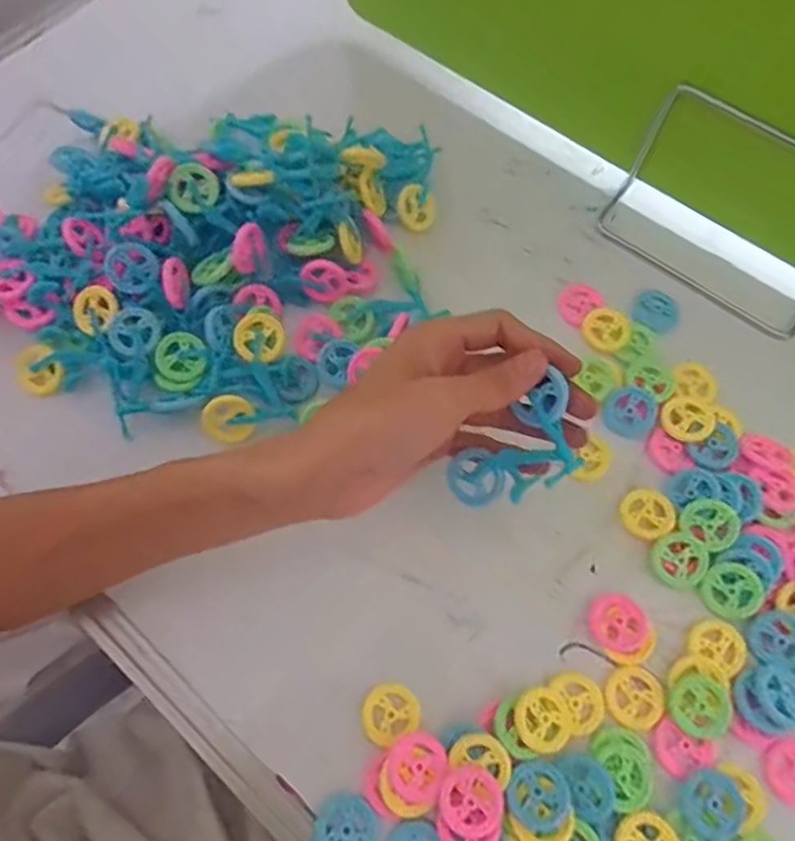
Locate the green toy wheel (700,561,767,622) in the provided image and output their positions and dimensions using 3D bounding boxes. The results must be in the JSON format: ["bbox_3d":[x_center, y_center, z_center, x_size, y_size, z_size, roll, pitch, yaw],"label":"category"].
[{"bbox_3d":[0.183,0.093,0.327,0.030,0.004,0.029,-2,83,17],"label":"green toy wheel"}]

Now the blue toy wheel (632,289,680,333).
[{"bbox_3d":[0.171,-0.072,0.396,0.028,0.005,0.027,0,69,1],"label":"blue toy wheel"}]

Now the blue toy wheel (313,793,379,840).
[{"bbox_3d":[-0.025,0.199,0.290,0.028,0.004,0.030,0,69,1],"label":"blue toy wheel"}]

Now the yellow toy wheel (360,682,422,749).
[{"bbox_3d":[-0.004,0.151,0.310,0.029,0.008,0.026,-34,72,-12],"label":"yellow toy wheel"}]

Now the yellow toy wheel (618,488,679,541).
[{"bbox_3d":[0.144,0.054,0.344,0.028,0.006,0.030,0,69,1],"label":"yellow toy wheel"}]

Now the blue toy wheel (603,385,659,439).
[{"bbox_3d":[0.142,-0.005,0.364,0.031,0.008,0.031,0,69,1],"label":"blue toy wheel"}]

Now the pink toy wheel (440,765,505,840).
[{"bbox_3d":[0.035,0.182,0.284,0.029,0.005,0.030,0,69,1],"label":"pink toy wheel"}]

